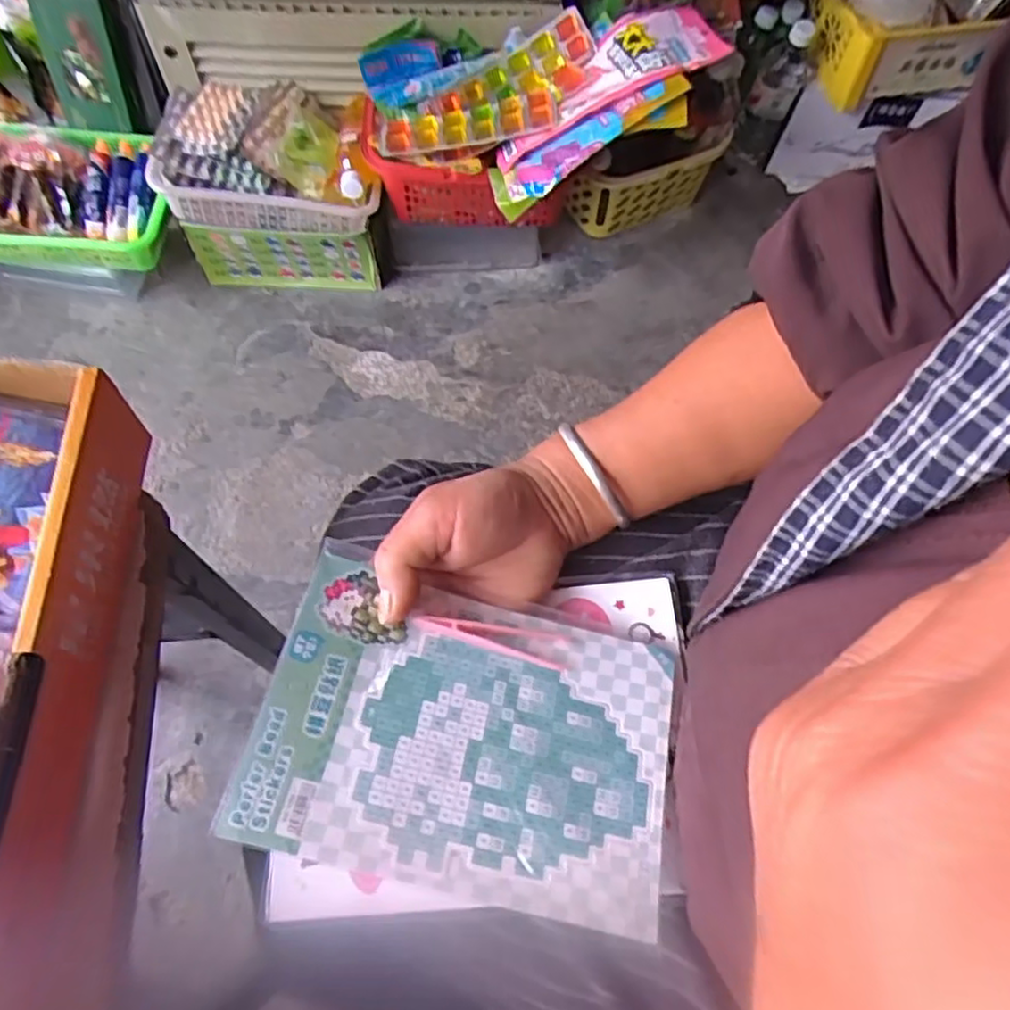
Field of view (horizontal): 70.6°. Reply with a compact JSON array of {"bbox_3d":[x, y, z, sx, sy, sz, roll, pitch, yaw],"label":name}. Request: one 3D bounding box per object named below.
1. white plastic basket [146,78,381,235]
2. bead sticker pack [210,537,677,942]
[{"bbox_3d":[-0.299,-0.462,0.936,0.268,0.079,0.194,2,67,-2],"label":"white plastic basket"},{"bbox_3d":[-0.014,0.100,0.317,0.178,0.007,0.127,16,57,-4],"label":"bead sticker pack"}]

